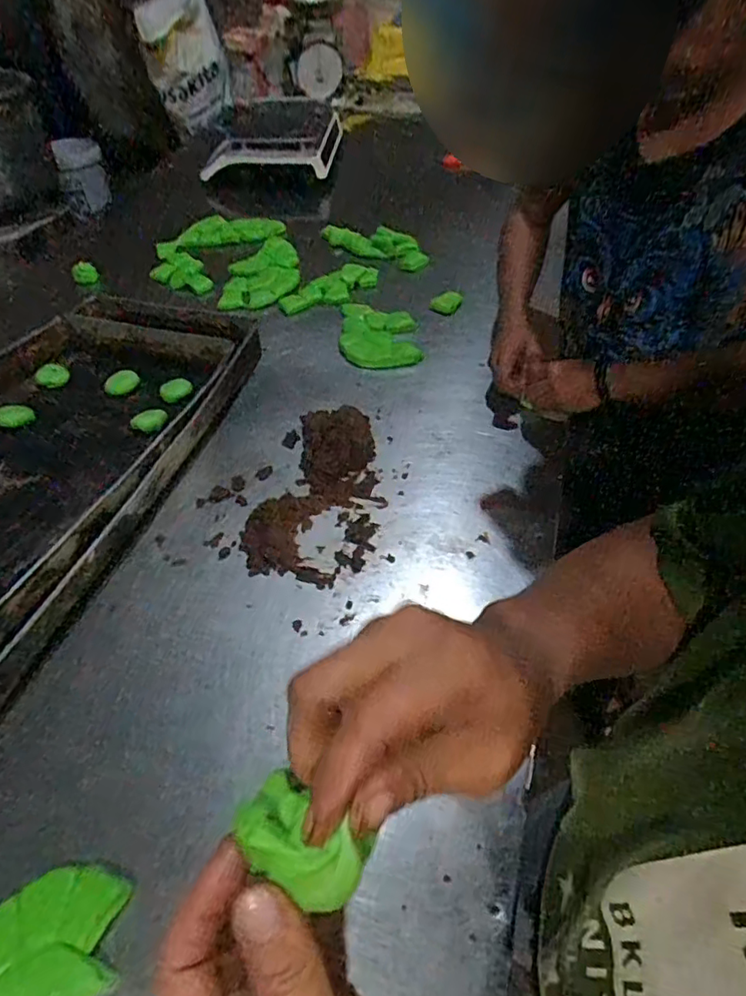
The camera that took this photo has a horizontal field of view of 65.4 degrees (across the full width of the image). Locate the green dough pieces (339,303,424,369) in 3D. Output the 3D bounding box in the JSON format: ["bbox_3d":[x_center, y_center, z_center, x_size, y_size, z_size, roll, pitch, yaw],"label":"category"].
[{"bbox_3d":[0.013,-0.299,1.051,0.140,0.022,0.164,-1,49,4],"label":"green dough pieces"}]

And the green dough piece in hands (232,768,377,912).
[{"bbox_3d":[-0.026,0.116,0.198,0.047,0.015,0.027,27,56,25],"label":"green dough piece in hands"}]

